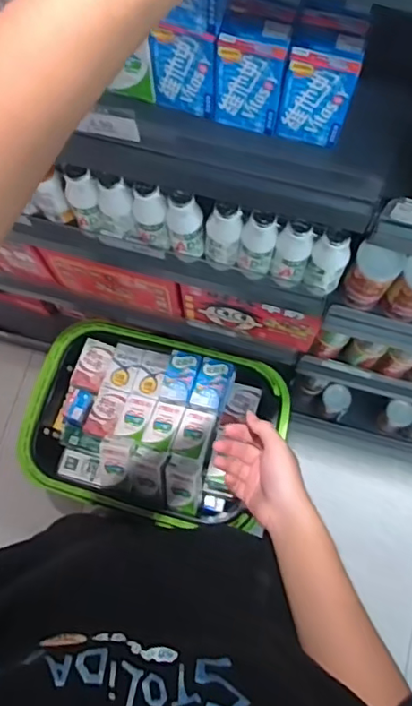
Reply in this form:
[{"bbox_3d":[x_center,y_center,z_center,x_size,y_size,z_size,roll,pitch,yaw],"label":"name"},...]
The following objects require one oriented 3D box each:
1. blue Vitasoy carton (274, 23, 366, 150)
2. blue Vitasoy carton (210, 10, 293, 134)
[{"bbox_3d":[0.109,-0.256,0.549,0.065,0.101,0.045,18,77,6],"label":"blue Vitasoy carton"},{"bbox_3d":[0.045,-0.274,0.556,0.066,0.100,0.048,16,76,5],"label":"blue Vitasoy carton"}]

